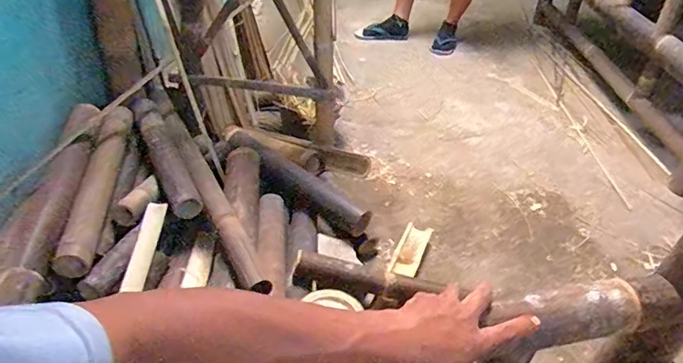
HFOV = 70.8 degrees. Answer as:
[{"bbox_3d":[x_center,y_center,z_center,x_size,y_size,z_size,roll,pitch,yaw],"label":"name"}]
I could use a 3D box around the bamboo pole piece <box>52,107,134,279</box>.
[{"bbox_3d":[-0.529,0.004,1.038,0.069,0.075,0.451,3,57,-4],"label":"bamboo pole piece"}]

